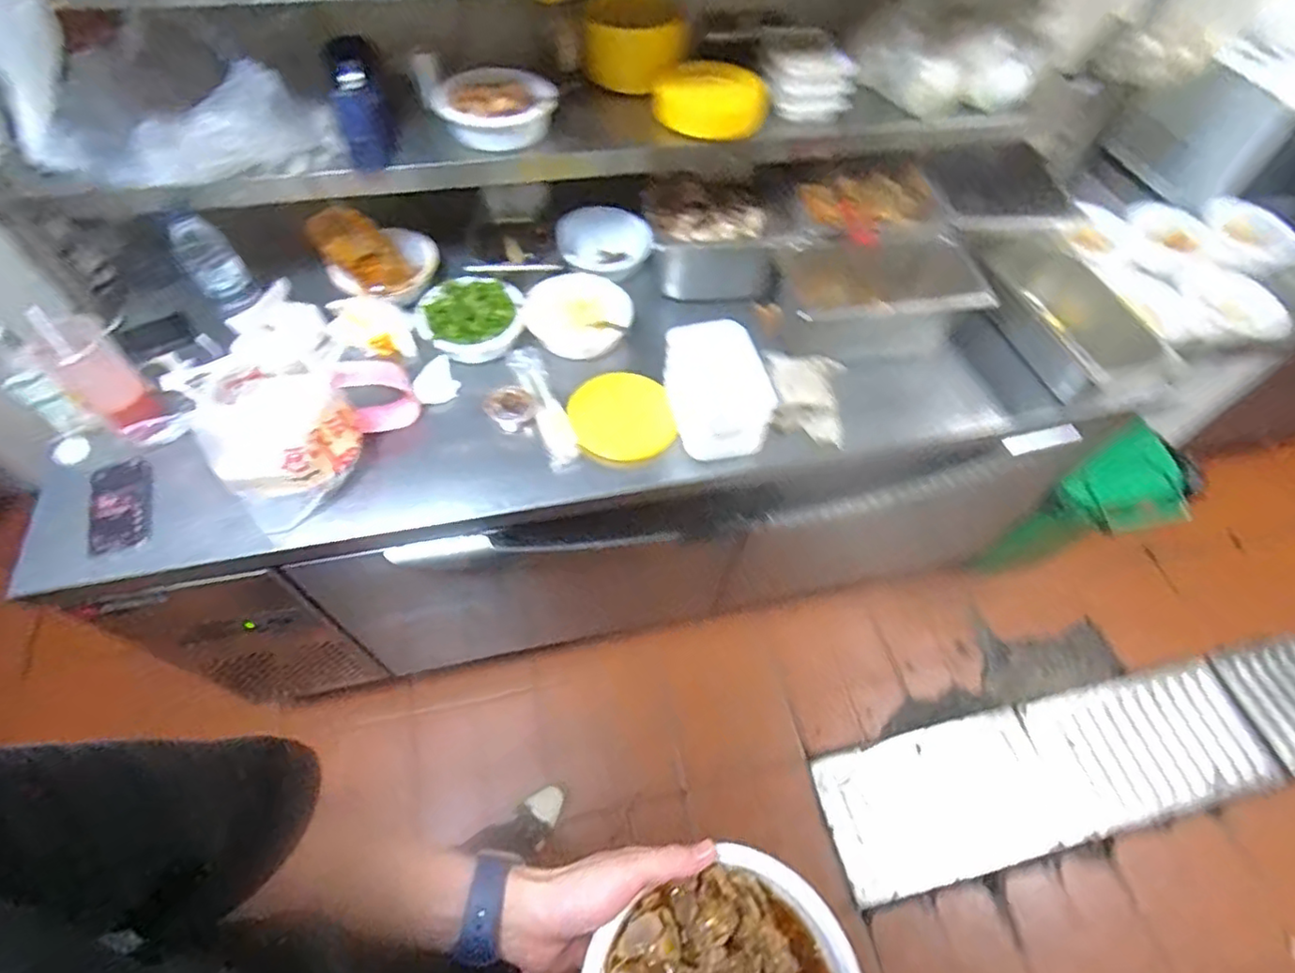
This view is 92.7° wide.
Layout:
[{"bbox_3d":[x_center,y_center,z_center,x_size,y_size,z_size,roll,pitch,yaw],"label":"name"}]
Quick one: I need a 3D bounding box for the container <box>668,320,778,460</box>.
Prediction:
[{"bbox_3d":[0.099,-0.151,0.920,0.111,0.135,0.178,-14,59,-11],"label":"container"}]

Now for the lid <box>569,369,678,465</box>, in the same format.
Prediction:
[{"bbox_3d":[-0.044,-0.116,0.977,0.152,0.026,0.169,-18,66,-6],"label":"lid"}]

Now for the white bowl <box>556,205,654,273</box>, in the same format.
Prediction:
[{"bbox_3d":[-0.082,-0.473,1.197,0.175,0.074,0.175,1,57,-2],"label":"white bowl"}]

